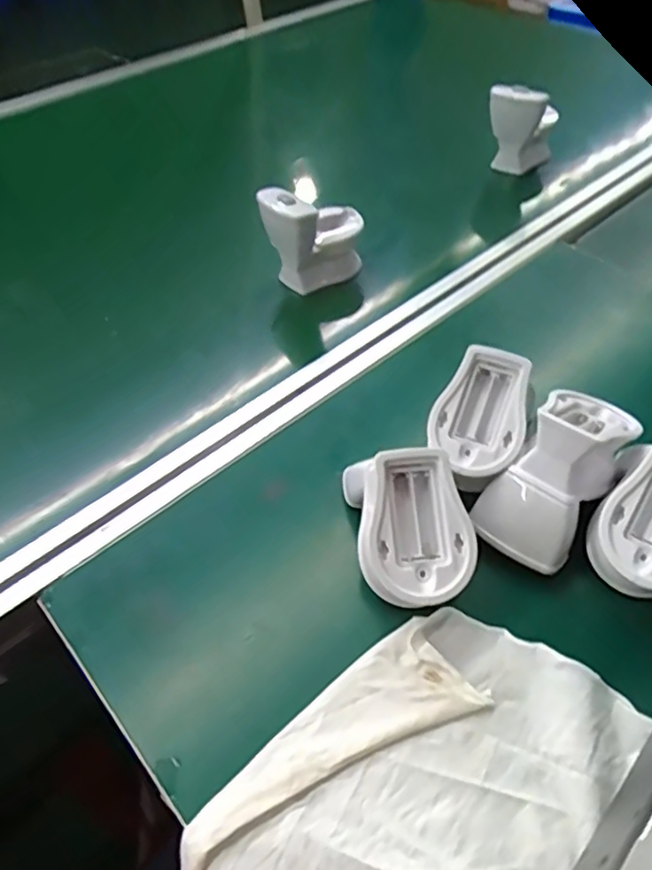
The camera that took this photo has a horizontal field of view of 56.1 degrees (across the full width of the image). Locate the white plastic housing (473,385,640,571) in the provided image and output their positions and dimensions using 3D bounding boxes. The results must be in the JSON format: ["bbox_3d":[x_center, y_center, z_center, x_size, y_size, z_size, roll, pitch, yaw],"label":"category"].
[{"bbox_3d":[0.154,0.019,0.399,0.062,0.058,0.130,33,80,25],"label":"white plastic housing"}]

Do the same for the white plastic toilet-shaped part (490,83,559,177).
[{"bbox_3d":[0.240,-0.376,0.759,0.085,0.092,0.044,14,43,7],"label":"white plastic toilet-shaped part"}]

